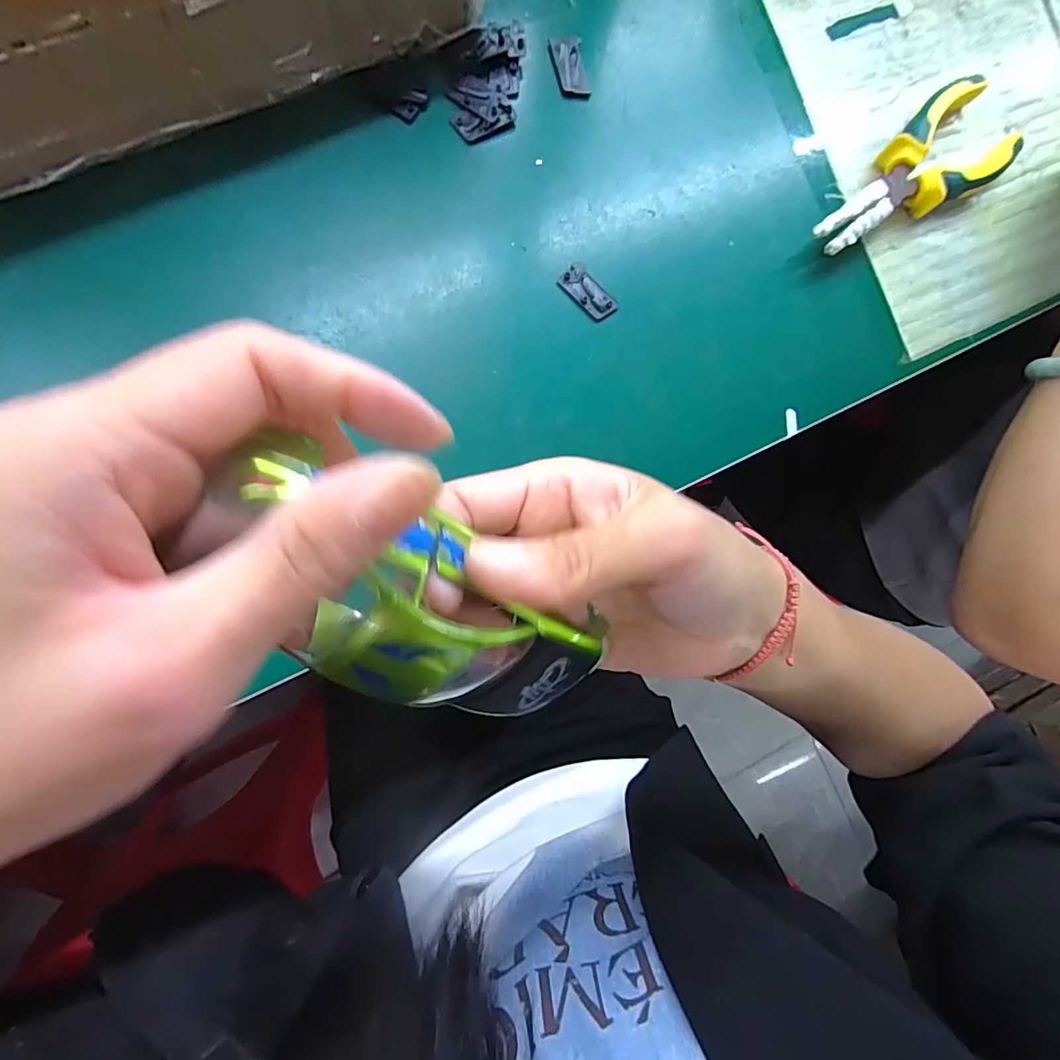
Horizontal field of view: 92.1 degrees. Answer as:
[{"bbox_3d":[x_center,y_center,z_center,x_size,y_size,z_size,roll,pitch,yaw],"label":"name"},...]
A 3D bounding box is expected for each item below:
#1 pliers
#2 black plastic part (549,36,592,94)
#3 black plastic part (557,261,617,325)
[{"bbox_3d":[0.235,-0.216,0.314,0.158,0.022,0.060,-39,95,-9],"label":"pliers"},{"bbox_3d":[0.022,-0.262,0.288,0.020,0.005,0.028,-17,91,-10],"label":"black plastic part"},{"bbox_3d":[0.033,-0.133,0.286,0.034,0.004,0.018,43,82,-6],"label":"black plastic part"}]

